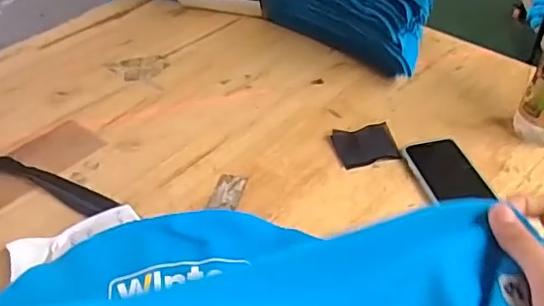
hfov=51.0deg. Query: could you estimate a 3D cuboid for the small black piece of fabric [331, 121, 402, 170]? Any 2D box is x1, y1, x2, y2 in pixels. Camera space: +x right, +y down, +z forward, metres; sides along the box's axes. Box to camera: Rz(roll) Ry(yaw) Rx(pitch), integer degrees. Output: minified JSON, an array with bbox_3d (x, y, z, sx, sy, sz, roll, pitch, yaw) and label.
[{"bbox_3d":[0.118,-0.011,0.719,0.073,0.015,0.059,-9,42,-9],"label":"small black piece of fabric"}]

